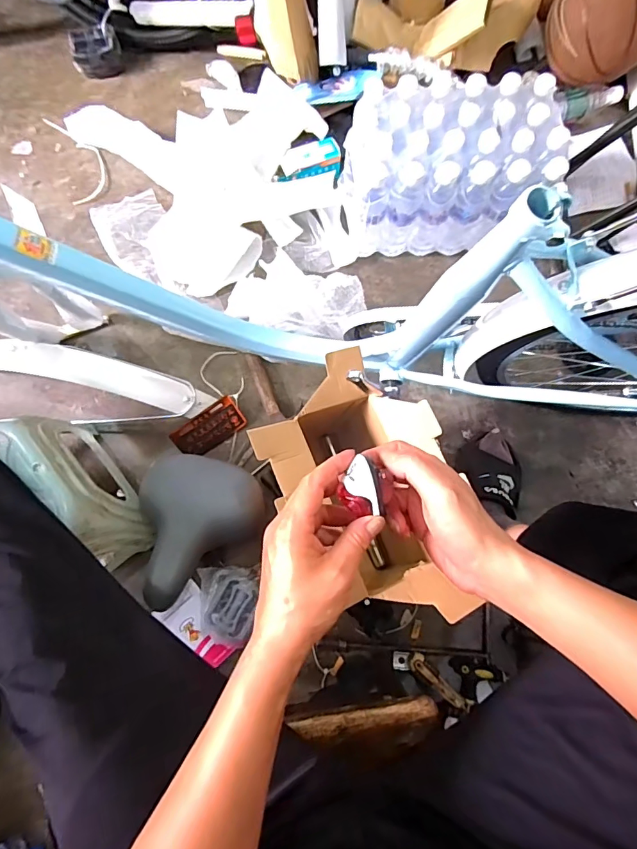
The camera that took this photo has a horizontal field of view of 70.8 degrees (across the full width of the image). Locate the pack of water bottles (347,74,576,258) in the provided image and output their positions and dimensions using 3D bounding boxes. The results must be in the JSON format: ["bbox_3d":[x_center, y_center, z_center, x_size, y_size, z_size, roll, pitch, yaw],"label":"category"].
[{"bbox_3d":[0.236,-0.495,0.870,0.358,0.207,0.229,-4,76,-4],"label":"pack of water bottles"}]

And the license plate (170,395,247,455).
[{"bbox_3d":[-0.200,0.008,0.823,0.128,0.013,0.064,-36,104,-7],"label":"license plate"}]

